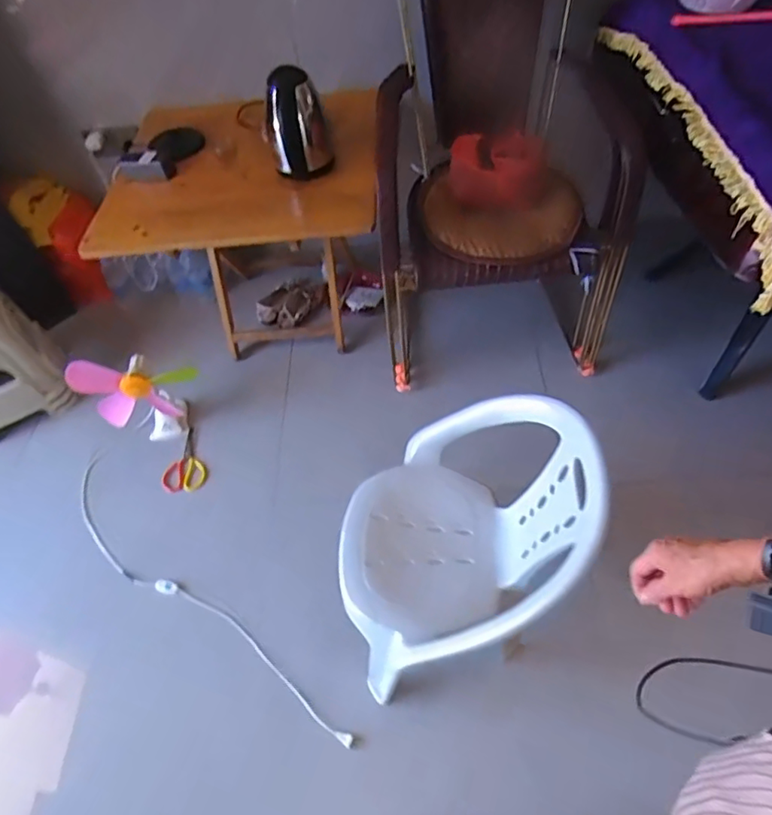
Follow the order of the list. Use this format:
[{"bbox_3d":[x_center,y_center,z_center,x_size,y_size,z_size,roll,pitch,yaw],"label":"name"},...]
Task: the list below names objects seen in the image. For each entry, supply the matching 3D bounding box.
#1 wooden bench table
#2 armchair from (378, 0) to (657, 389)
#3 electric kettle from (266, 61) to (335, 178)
[{"bbox_3d":[-0.344,-0.465,1.613,0.686,0.510,0.538,-2,53,4],"label":"wooden bench table"},{"bbox_3d":[0.264,-0.559,1.385,0.604,0.910,0.566,-6,53,0],"label":"armchair"},{"bbox_3d":[-0.209,-0.661,1.338,0.146,0.212,0.124,-13,53,-5],"label":"electric kettle"}]

